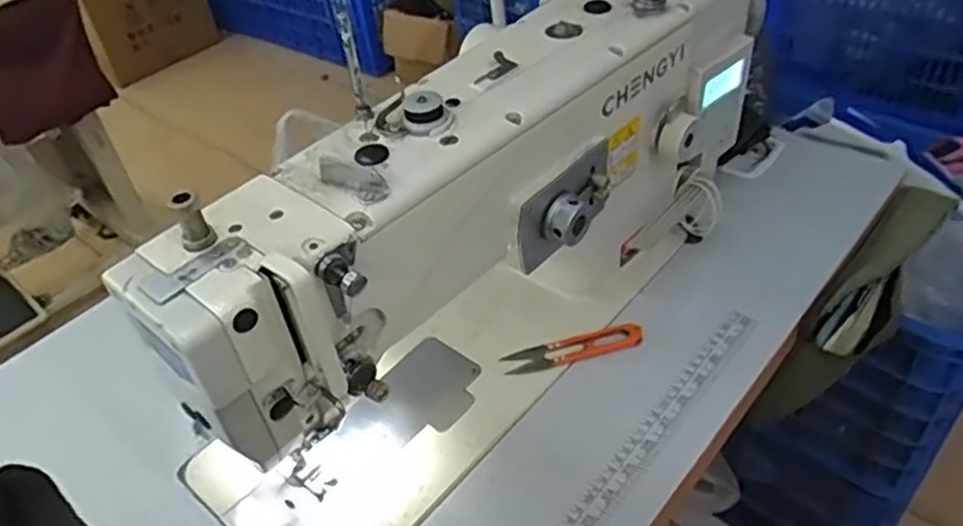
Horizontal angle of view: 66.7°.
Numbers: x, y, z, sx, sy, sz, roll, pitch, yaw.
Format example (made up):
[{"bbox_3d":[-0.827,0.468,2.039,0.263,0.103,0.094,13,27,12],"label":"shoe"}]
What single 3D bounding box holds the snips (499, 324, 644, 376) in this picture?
[{"bbox_3d":[0.078,0.073,0.614,0.118,0.006,0.024,-12,43,-4],"label":"snips"}]

